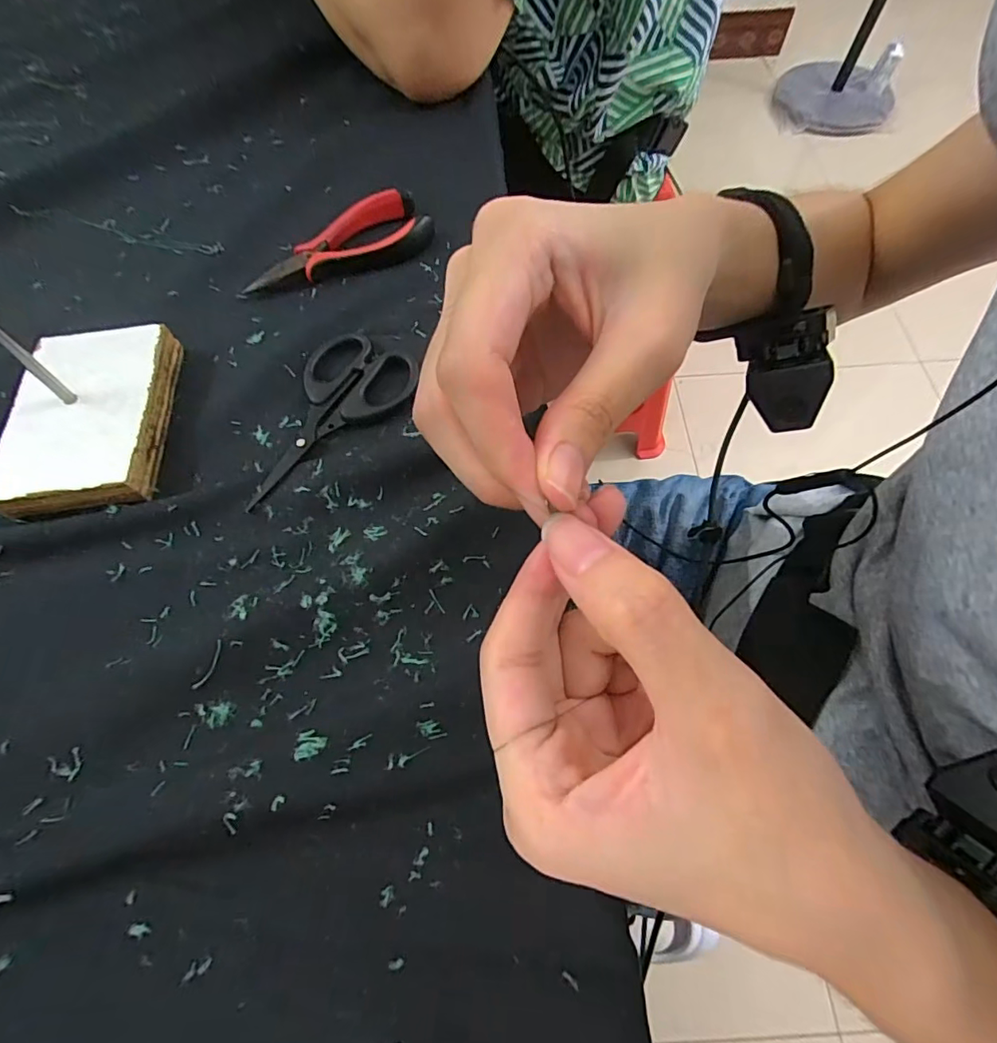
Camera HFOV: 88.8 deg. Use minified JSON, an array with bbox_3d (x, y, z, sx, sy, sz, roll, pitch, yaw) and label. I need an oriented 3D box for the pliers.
[{"bbox_3d":[-0.100,-0.172,0.316,0.114,0.016,0.044,-23,67,-9],"label":"pliers"}]

